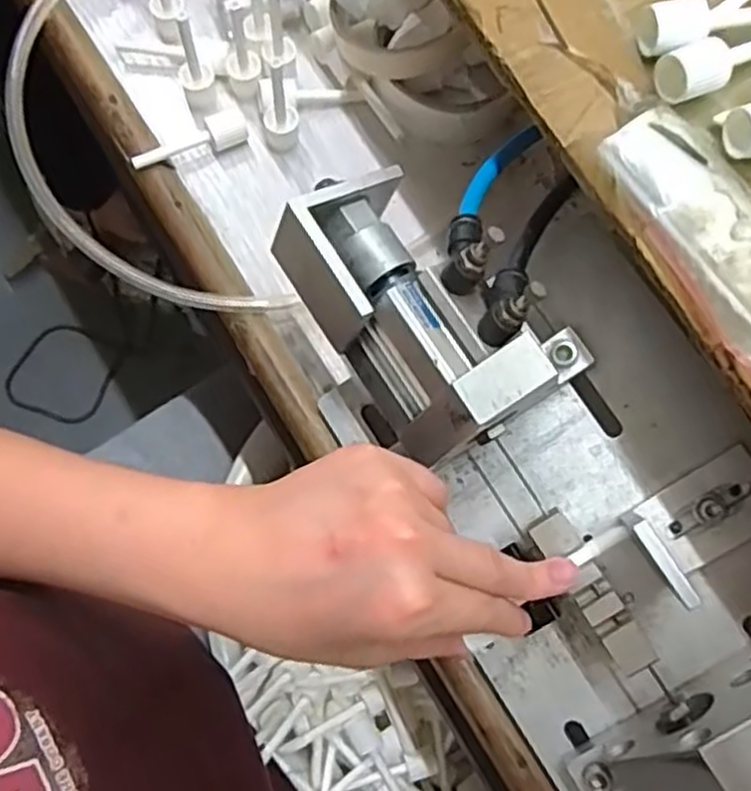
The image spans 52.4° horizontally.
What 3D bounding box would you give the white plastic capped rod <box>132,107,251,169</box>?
[{"bbox_3d":[-0.103,-0.140,0.423,0.064,0.016,0.016,-21,77,-7],"label":"white plastic capped rod"}]

